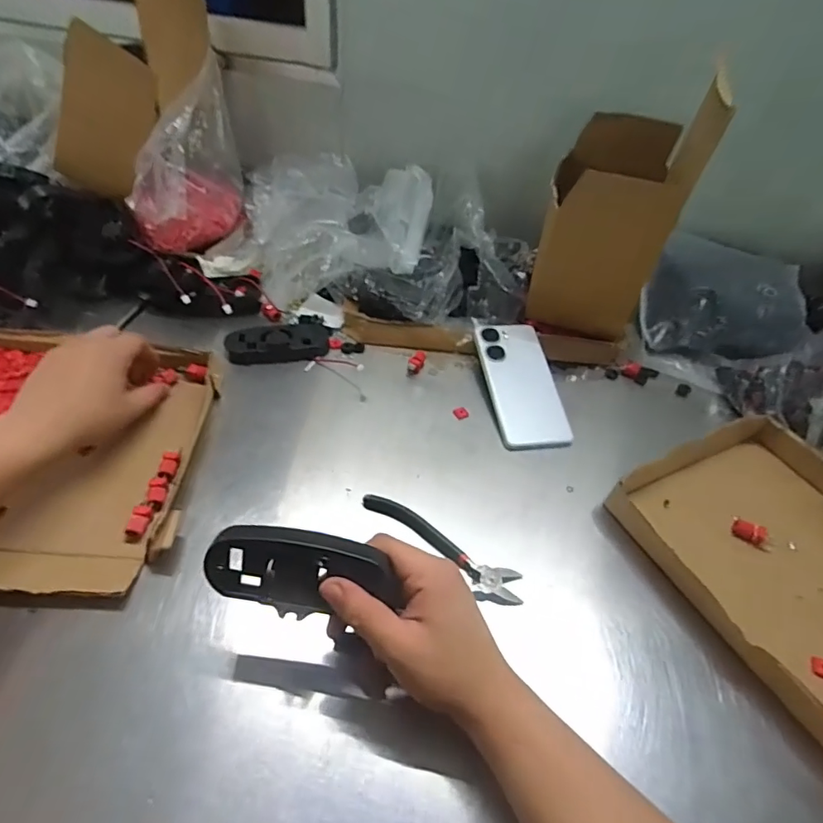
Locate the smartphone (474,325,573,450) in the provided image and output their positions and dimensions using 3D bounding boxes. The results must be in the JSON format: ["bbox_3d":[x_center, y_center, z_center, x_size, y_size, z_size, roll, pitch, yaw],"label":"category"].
[{"bbox_3d":[0.120,-0.033,0.558,0.074,0.009,0.164,-3,56,-6],"label":"smartphone"}]

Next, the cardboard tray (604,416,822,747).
[{"bbox_3d":[0.350,0.150,0.406,0.244,0.033,0.334,-19,51,-24],"label":"cardboard tray"}]

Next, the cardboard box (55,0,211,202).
[{"bbox_3d":[-0.347,-0.405,0.608,0.261,0.108,0.105,-47,58,7],"label":"cardboard box"}]

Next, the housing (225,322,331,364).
[{"bbox_3d":[-0.152,-0.083,0.588,0.114,0.014,0.066,-5,46,-11],"label":"housing"}]

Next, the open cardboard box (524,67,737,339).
[{"bbox_3d":[0.220,-0.226,0.581,0.126,0.236,0.148,12,45,5],"label":"open cardboard box"}]

